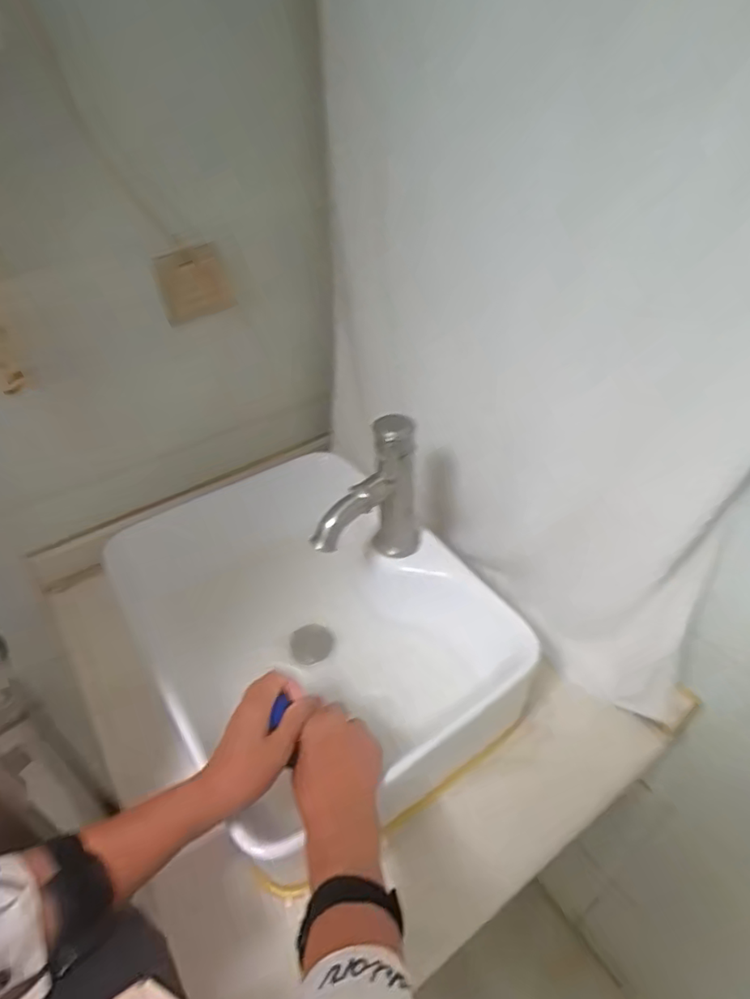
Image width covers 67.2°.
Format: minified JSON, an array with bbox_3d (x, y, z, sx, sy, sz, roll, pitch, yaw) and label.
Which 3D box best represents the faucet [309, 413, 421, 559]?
[{"bbox_3d":[-0.004,0.016,0.639,0.052,0.190,0.149,27,48,29],"label":"faucet"}]

